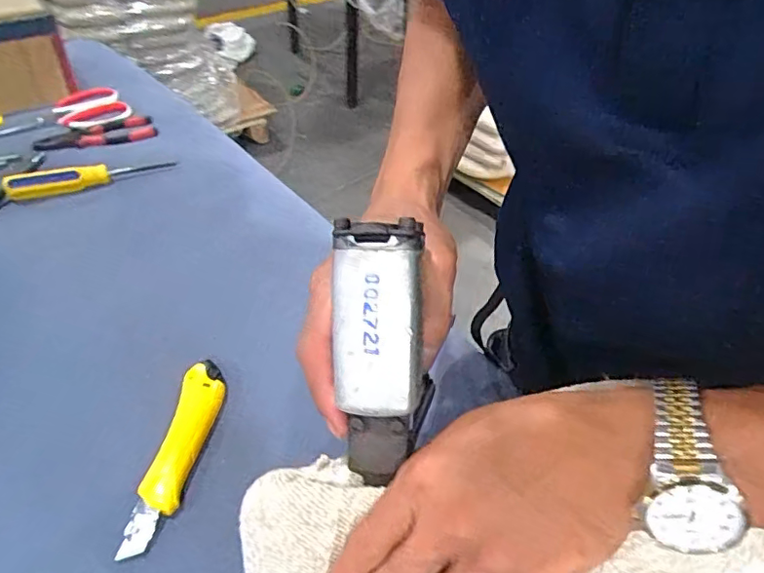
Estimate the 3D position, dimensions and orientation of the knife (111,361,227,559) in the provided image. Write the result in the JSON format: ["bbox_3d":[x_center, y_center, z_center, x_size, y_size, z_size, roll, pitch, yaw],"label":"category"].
[{"bbox_3d":[-0.166,0.134,0.459,0.034,0.018,0.165,6,45,3],"label":"knife"}]

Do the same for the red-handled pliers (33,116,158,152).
[{"bbox_3d":[-0.382,-0.202,0.762,0.063,0.021,0.149,35,53,27],"label":"red-handled pliers"}]

